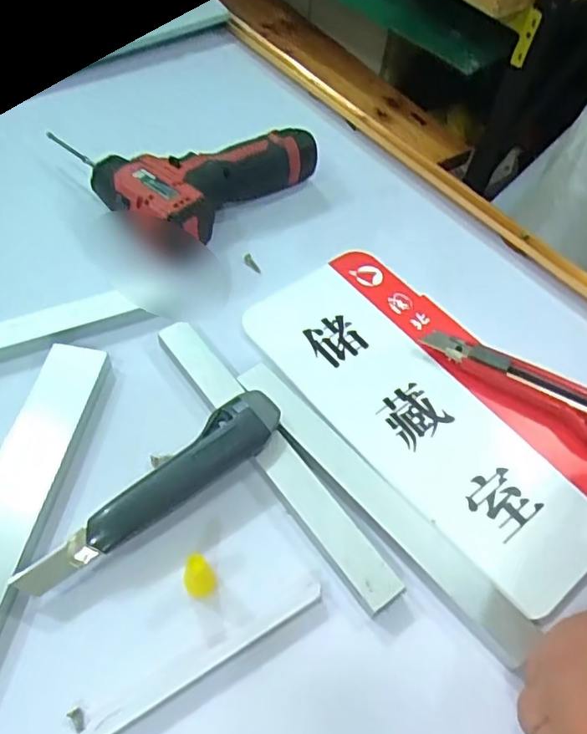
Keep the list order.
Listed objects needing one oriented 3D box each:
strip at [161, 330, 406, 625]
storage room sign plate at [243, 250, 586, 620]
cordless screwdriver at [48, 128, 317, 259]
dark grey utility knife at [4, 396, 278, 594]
[{"bbox_3d":[-0.018,0.054,0.395,0.025,0.015,0.246,-31,62,-20],"label":"strip"},{"bbox_3d":[0.097,0.023,0.425,0.135,0.010,0.294,-33,62,-21],"label":"storage room sign plate"},{"bbox_3d":[-0.097,-0.189,0.529,0.168,0.059,0.185,36,62,21],"label":"cordless screwdriver"},{"bbox_3d":[-0.086,0.076,0.367,0.182,0.031,0.038,-33,62,-21],"label":"dark grey utility knife"}]

